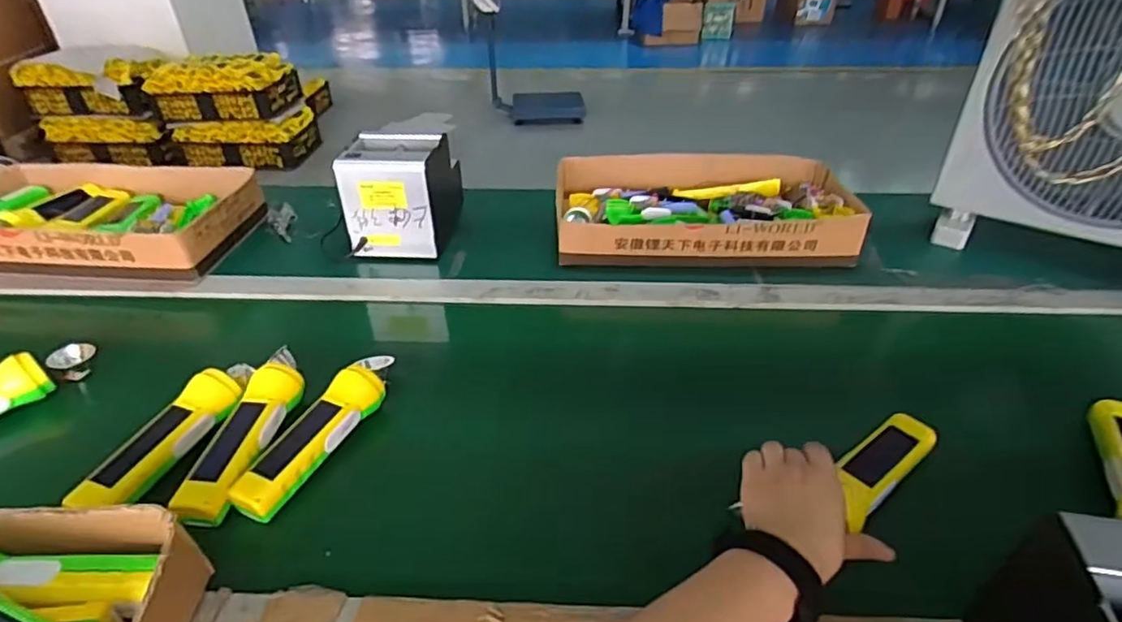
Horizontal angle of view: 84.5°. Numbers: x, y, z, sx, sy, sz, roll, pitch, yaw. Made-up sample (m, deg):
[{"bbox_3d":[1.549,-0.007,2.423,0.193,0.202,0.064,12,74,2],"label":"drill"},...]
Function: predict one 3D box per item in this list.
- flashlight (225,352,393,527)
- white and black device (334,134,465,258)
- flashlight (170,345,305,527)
[{"bbox_3d":[-0.232,0.110,0.601,0.052,0.048,0.203,15,40,21],"label":"flashlight"},{"bbox_3d":[-0.227,-0.178,0.895,0.129,0.135,0.172,0,37,3],"label":"white and black device"},{"bbox_3d":[-0.298,0.114,0.598,0.054,0.041,0.204,4,37,7],"label":"flashlight"}]

